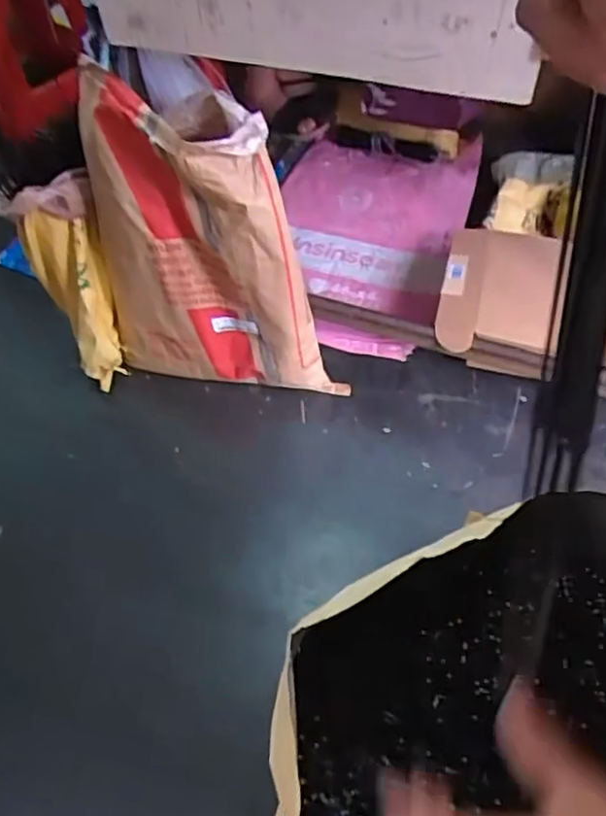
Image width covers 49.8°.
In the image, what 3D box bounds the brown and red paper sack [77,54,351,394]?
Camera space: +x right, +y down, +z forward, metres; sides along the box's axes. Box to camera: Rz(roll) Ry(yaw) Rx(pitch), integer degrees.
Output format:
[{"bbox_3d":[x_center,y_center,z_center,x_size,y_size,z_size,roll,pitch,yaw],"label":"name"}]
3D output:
[{"bbox_3d":[-0.180,-0.288,1.285,0.479,0.640,0.138,9,55,11],"label":"brown and red paper sack"}]

